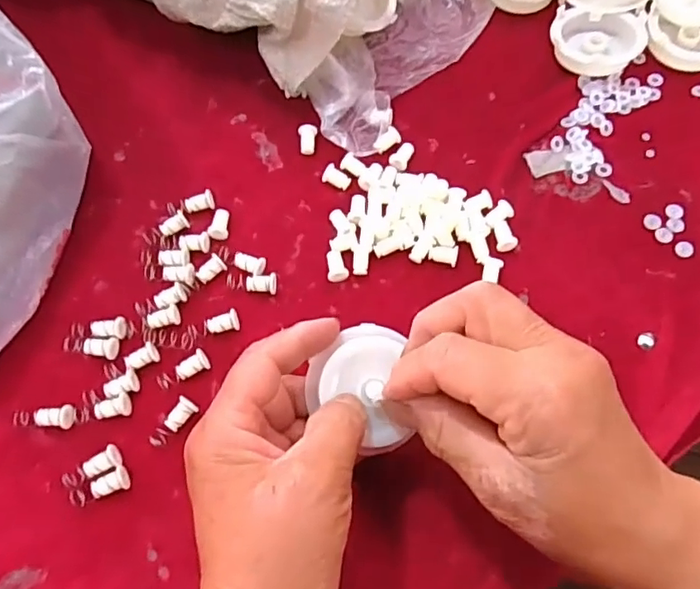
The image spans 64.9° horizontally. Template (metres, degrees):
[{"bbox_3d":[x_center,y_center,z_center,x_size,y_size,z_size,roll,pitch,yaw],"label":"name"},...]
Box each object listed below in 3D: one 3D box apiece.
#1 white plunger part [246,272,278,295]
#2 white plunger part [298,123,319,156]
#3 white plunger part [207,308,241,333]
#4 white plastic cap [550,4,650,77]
[{"bbox_3d":[-0.048,-0.007,0.305,0.017,0.009,0.012,11,69,4],"label":"white plunger part"},{"bbox_3d":[-0.026,-0.097,0.342,0.012,0.006,0.017,2,69,0],"label":"white plunger part"},{"bbox_3d":[-0.068,0.015,0.296,0.016,0.009,0.010,-14,70,-6],"label":"white plunger part"},{"bbox_3d":[0.164,-0.167,0.363,0.059,0.016,0.059,0,69,0],"label":"white plastic cap"}]

